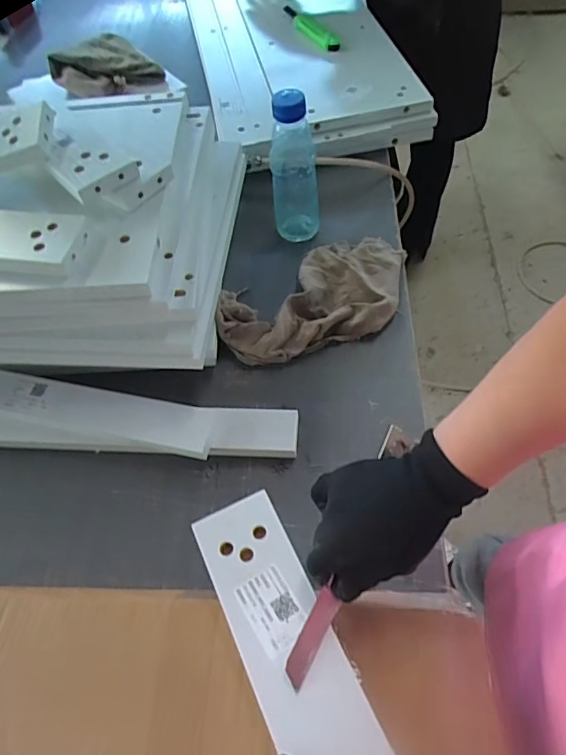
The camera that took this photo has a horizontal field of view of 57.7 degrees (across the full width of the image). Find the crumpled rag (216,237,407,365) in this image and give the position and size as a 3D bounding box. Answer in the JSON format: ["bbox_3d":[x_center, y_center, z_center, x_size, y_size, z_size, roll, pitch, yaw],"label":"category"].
[{"bbox_3d":[0.046,-0.102,0.656,0.260,0.032,0.142,-26,58,-12],"label":"crumpled rag"}]

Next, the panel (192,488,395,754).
[{"bbox_3d":[0.036,0.244,0.350,0.069,0.008,0.362,-26,58,-12],"label":"panel"}]

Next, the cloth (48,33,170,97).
[{"bbox_3d":[-0.333,-0.574,0.959,0.171,0.047,0.195,-39,61,-19],"label":"cloth"}]

